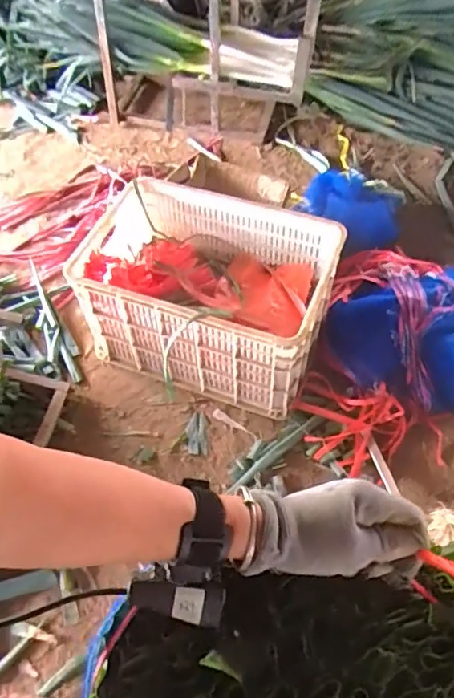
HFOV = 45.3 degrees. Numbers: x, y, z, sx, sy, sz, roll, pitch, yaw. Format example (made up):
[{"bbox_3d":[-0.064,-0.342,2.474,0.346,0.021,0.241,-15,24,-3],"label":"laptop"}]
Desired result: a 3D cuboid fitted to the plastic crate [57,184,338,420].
[{"bbox_3d":[-0.050,-0.138,1.253,0.535,0.290,0.380,16,59,9],"label":"plastic crate"}]

